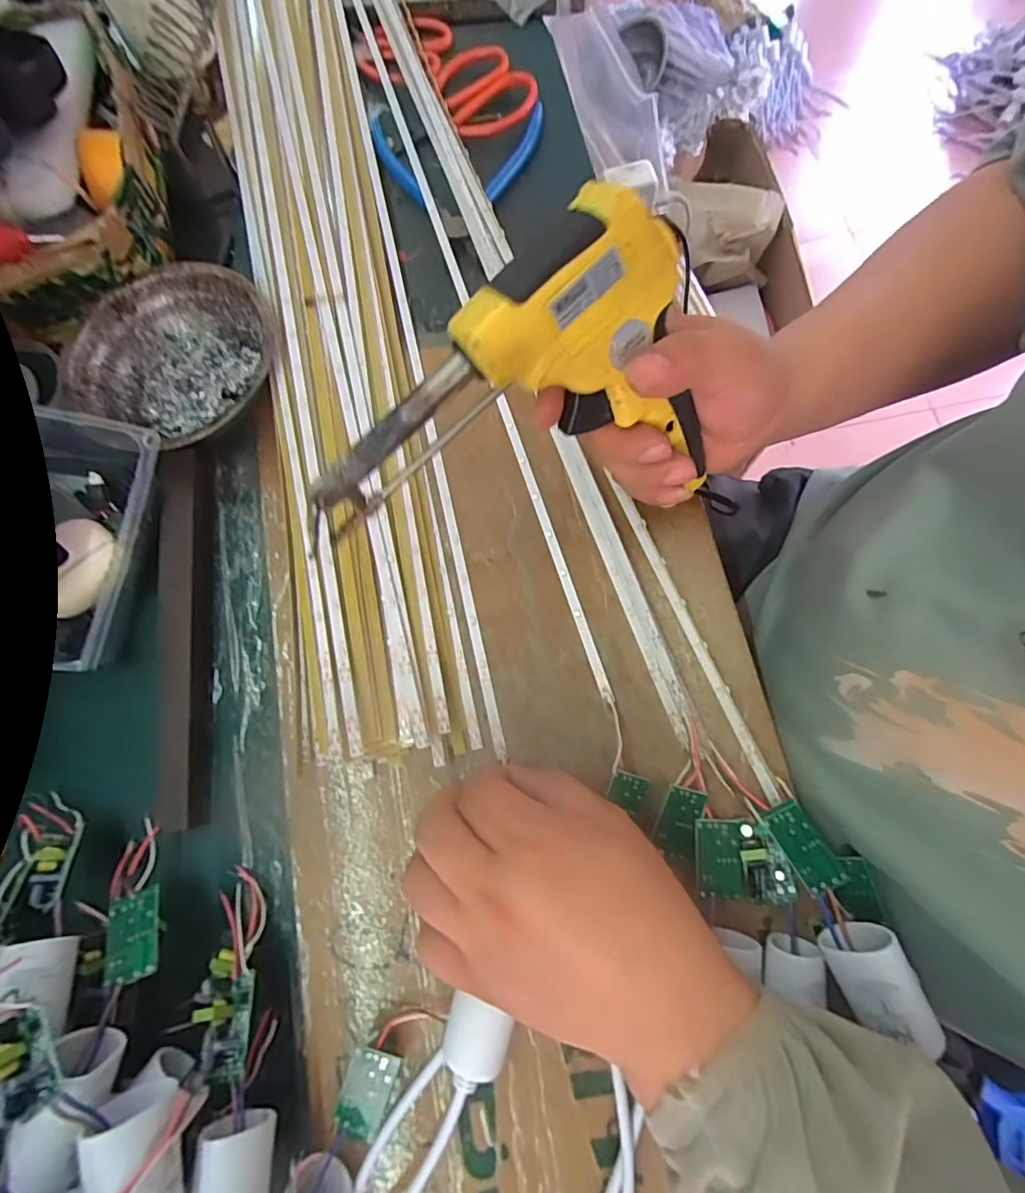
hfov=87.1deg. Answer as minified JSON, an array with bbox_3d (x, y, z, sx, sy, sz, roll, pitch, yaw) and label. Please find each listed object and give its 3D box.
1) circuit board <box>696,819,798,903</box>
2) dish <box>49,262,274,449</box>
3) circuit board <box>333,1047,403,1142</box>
[{"bbox_3d":[0.112,0.127,0.260,0.046,0.015,0.035,1,75,3],"label":"circuit board"},{"bbox_3d":[-0.204,-0.147,0.339,0.120,0.041,0.113,-1,75,2],"label":"dish"},{"bbox_3d":[-0.065,0.221,0.240,0.021,0.004,0.036,19,85,-2],"label":"circuit board"}]

